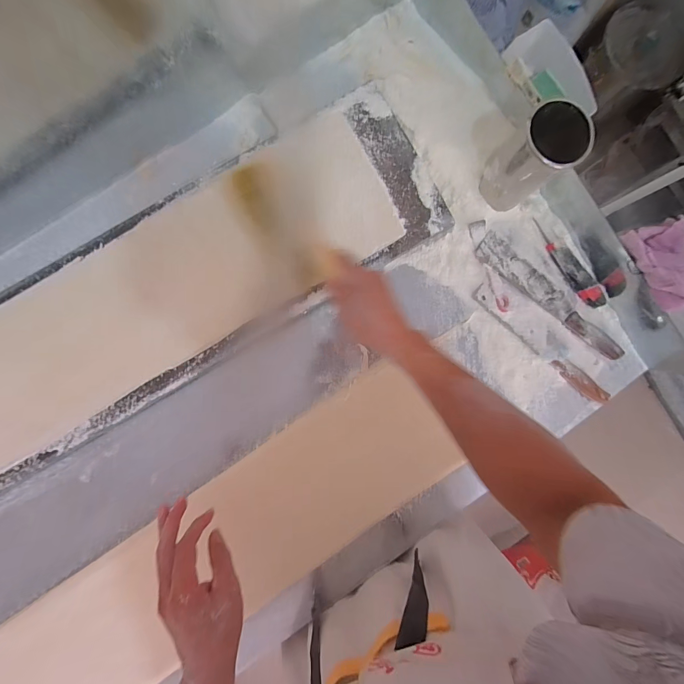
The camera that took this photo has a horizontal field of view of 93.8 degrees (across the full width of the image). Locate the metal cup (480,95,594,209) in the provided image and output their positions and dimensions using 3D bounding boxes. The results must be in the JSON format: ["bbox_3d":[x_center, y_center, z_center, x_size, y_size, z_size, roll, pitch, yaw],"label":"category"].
[{"bbox_3d":[0.288,-0.275,0.494,0.089,0.138,0.083,0,89,-4],"label":"metal cup"}]

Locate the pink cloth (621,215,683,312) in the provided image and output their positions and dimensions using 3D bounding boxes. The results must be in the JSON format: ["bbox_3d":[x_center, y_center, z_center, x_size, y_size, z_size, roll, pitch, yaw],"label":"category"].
[{"bbox_3d":[0.485,-0.113,0.477,0.073,0.038,0.132,-17,90,-4],"label":"pink cloth"}]

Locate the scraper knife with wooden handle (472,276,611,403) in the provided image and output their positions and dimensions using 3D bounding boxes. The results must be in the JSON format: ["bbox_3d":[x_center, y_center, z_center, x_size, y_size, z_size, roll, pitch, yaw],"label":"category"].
[{"bbox_3d":[0.357,-0.004,0.563,0.292,0.020,0.055,41,87,-2],"label":"scraper knife with wooden handle"}]

